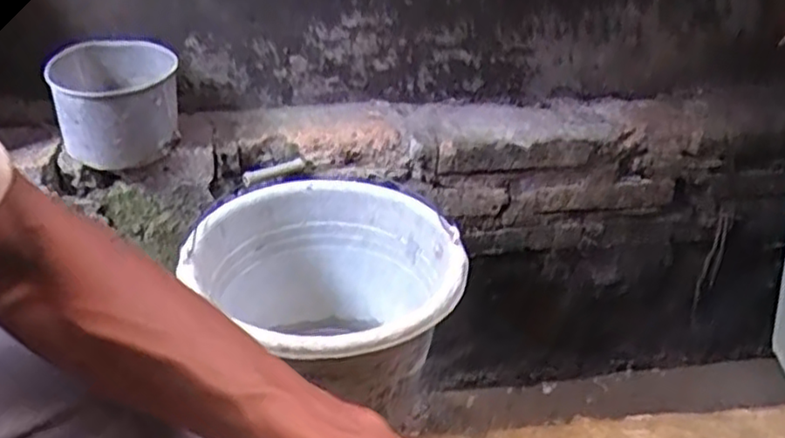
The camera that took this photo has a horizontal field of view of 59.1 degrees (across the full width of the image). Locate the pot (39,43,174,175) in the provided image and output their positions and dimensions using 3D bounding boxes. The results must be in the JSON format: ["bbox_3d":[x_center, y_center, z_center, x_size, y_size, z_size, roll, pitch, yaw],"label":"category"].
[{"bbox_3d":[-0.295,-0.125,0.749,0.126,0.101,0.113,-9,37,-18],"label":"pot"}]

